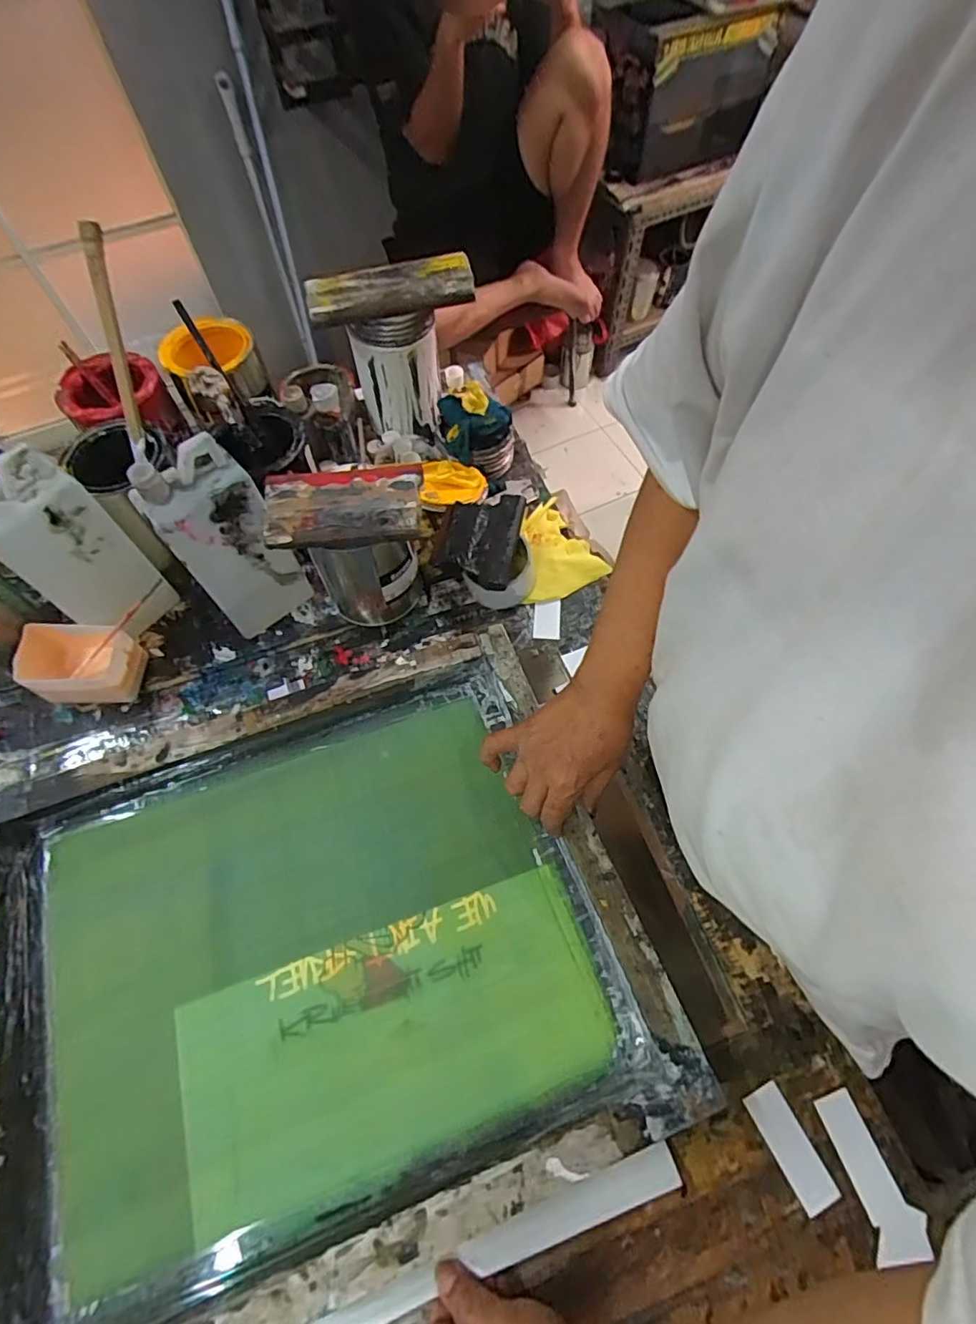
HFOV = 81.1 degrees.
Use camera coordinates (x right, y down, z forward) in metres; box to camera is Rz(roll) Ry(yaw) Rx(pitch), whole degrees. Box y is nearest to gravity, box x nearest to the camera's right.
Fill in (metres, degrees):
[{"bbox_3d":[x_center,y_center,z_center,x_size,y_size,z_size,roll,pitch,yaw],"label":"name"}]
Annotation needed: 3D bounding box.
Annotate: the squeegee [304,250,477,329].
[{"bbox_3d":[-0.114,-0.438,0.669,0.192,0.023,0.083,-11,62,-4],"label":"squeegee"}]

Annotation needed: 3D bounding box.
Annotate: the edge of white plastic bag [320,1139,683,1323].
[{"bbox_3d":[-0.023,0.441,0.412,0.353,0.012,0.025,-20,63,-7],"label":"edge of white plastic bag"}]

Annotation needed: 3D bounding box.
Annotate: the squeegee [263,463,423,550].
[{"bbox_3d":[-0.136,-0.148,0.540,0.145,0.019,0.084,-4,62,0],"label":"squeegee"}]

